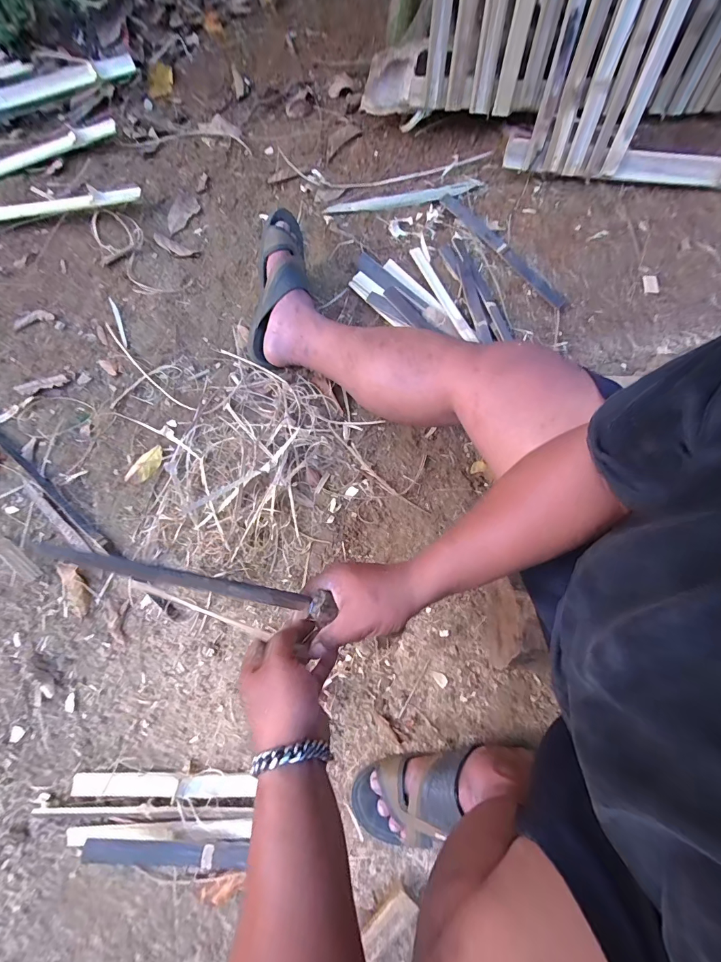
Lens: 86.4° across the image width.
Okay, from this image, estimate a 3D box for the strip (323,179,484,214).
[{"bbox_3d":[0.088,-0.583,0.794,0.322,0.010,0.039,-9,77,-1],"label":"strip"}]

